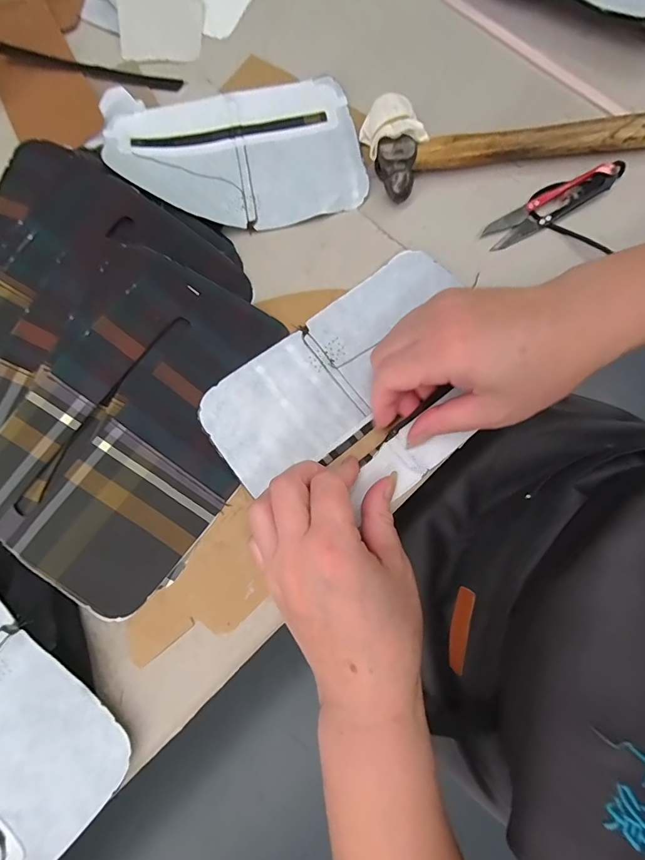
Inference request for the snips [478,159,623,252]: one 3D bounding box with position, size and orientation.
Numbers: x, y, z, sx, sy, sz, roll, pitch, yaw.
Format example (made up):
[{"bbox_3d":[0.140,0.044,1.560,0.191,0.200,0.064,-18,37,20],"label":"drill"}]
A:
[{"bbox_3d":[0.171,-0.172,0.307,0.113,0.015,0.029,-29,78,-5],"label":"snips"}]

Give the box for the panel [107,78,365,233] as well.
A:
[{"bbox_3d":[-0.069,-0.217,0.324,0.190,0.013,0.127,-6,77,0],"label":"panel"}]

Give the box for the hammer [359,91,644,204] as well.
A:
[{"bbox_3d":[0.183,-0.229,0.314,0.299,0.028,0.070,-7,77,0],"label":"hammer"}]

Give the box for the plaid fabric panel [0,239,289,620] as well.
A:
[{"bbox_3d":[-0.115,-0.004,0.264,0.129,0.013,0.210,30,80,-11],"label":"plaid fabric panel"}]

